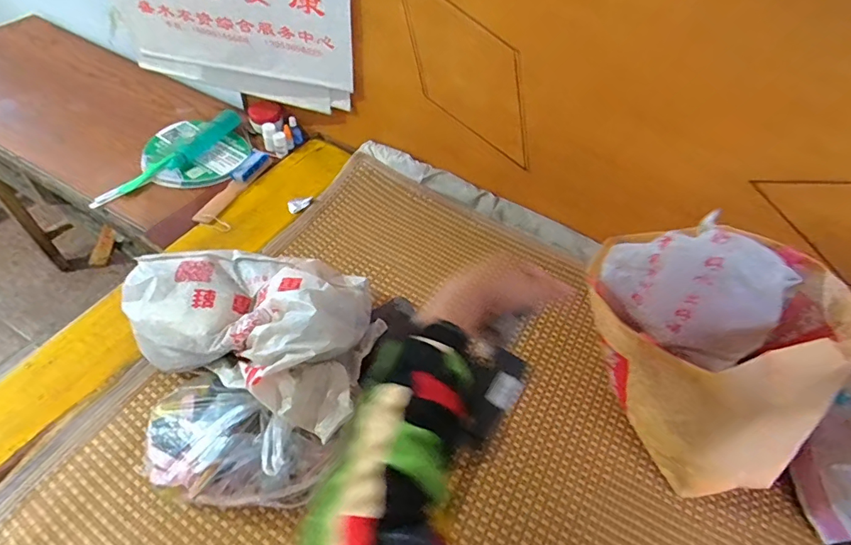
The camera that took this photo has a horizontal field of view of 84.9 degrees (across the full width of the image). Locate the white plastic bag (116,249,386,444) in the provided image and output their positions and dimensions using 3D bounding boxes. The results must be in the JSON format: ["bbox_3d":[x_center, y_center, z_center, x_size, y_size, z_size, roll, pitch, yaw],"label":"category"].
[{"bbox_3d":[-0.241,0.062,0.678,0.347,0.126,0.243,18,52,9],"label":"white plastic bag"}]

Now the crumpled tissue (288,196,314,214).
[{"bbox_3d":[-0.241,-0.131,0.899,0.050,0.010,0.032,-7,53,-11],"label":"crumpled tissue"}]

